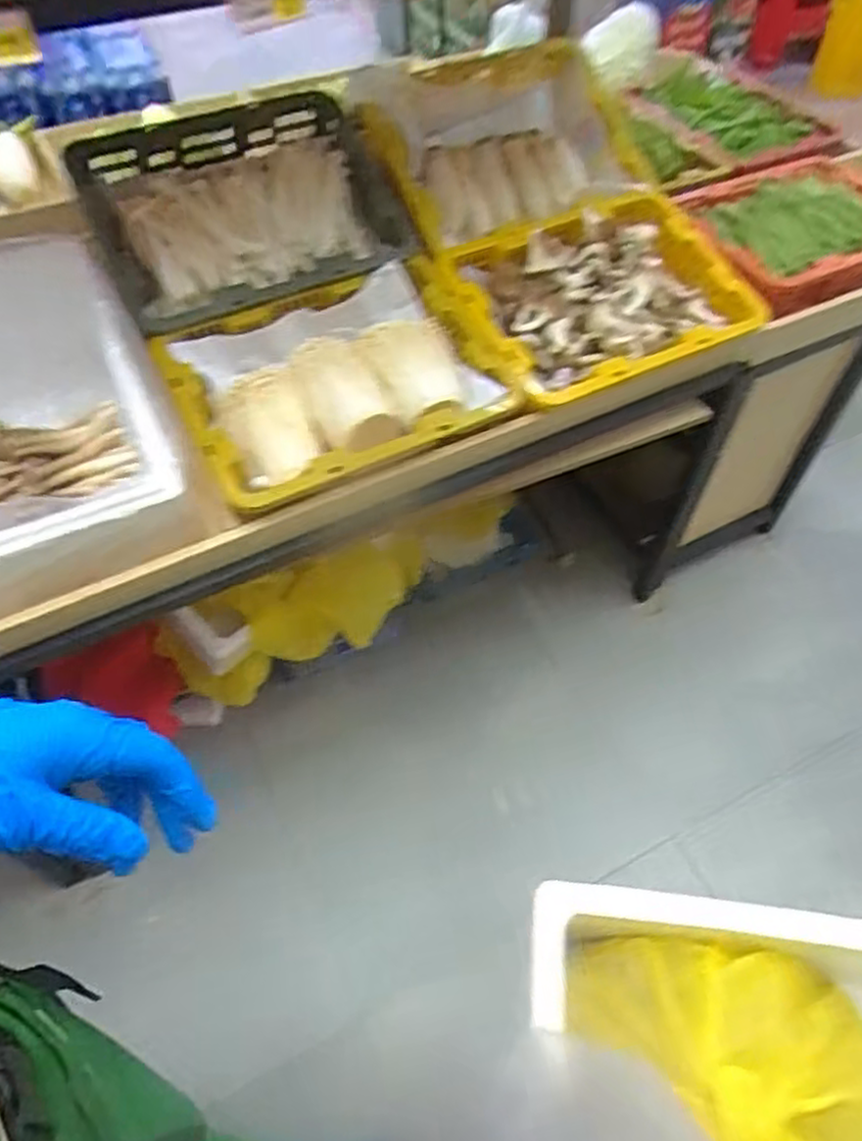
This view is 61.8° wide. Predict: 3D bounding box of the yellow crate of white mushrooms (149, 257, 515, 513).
[{"bbox_3d":[-0.110,-0.232,0.873,0.377,0.067,0.272,-23,58,-16],"label":"yellow crate of white mushrooms"}]

